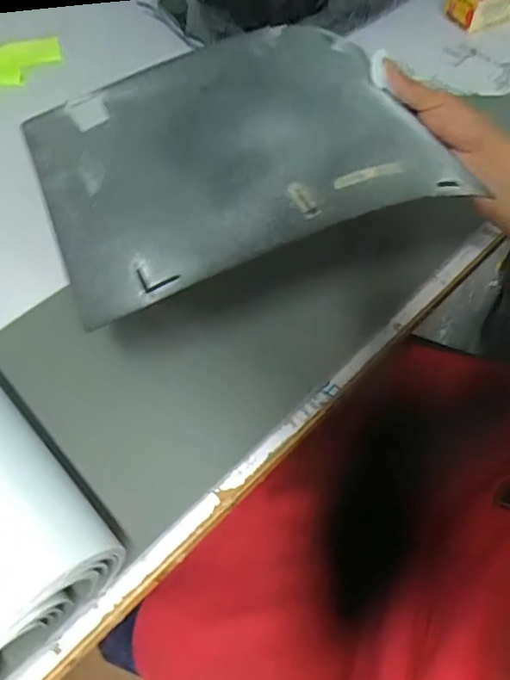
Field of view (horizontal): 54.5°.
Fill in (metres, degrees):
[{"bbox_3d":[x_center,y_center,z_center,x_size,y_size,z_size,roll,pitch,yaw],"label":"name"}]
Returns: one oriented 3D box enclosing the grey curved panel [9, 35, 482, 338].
[{"bbox_3d":[-0.009,-0.156,0.392,0.315,0.063,0.209,-20,59,-13],"label":"grey curved panel"}]

